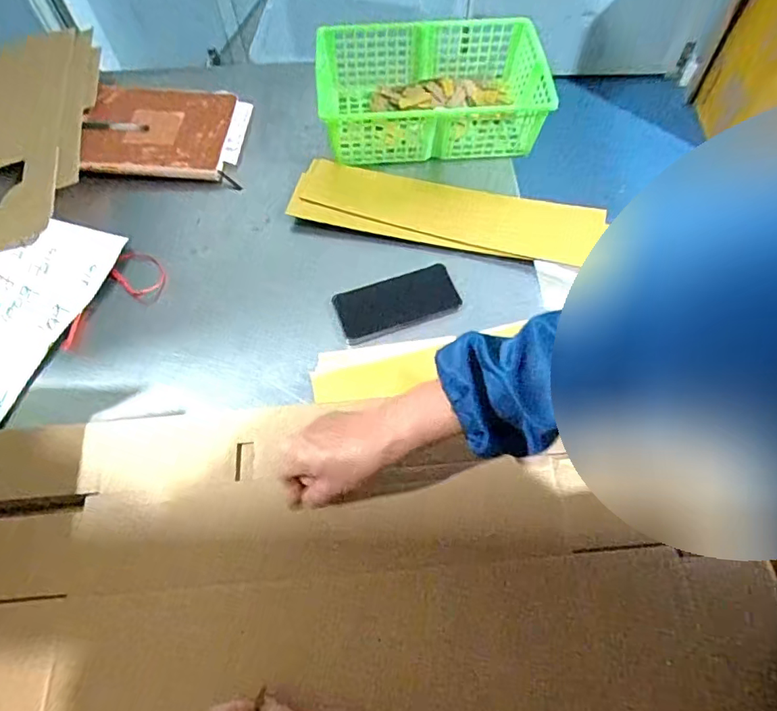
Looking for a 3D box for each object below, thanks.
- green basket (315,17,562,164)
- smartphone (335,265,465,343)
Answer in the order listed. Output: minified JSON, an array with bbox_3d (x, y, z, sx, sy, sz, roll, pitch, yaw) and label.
[{"bbox_3d":[0.063,-0.405,0.808,0.341,0.109,0.196,-2,62,-1],"label":"green basket"},{"bbox_3d":[0.010,-0.073,0.689,0.161,0.016,0.076,-17,63,-9],"label":"smartphone"}]

